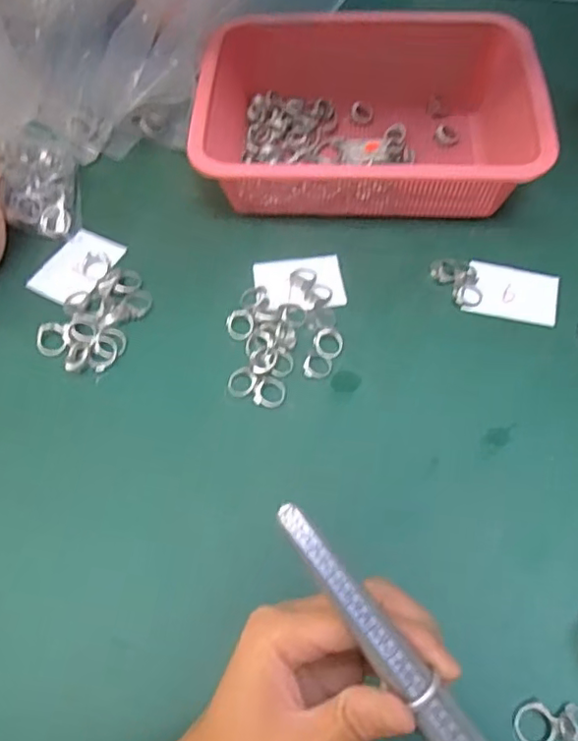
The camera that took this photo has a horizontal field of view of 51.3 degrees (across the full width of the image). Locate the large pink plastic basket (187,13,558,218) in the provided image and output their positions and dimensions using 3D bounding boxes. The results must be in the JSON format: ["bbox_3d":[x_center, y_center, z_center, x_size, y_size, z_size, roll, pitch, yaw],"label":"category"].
[{"bbox_3d":[0.073,-0.237,0.569,0.303,0.078,0.211,2,60,3],"label":"large pink plastic basket"}]

